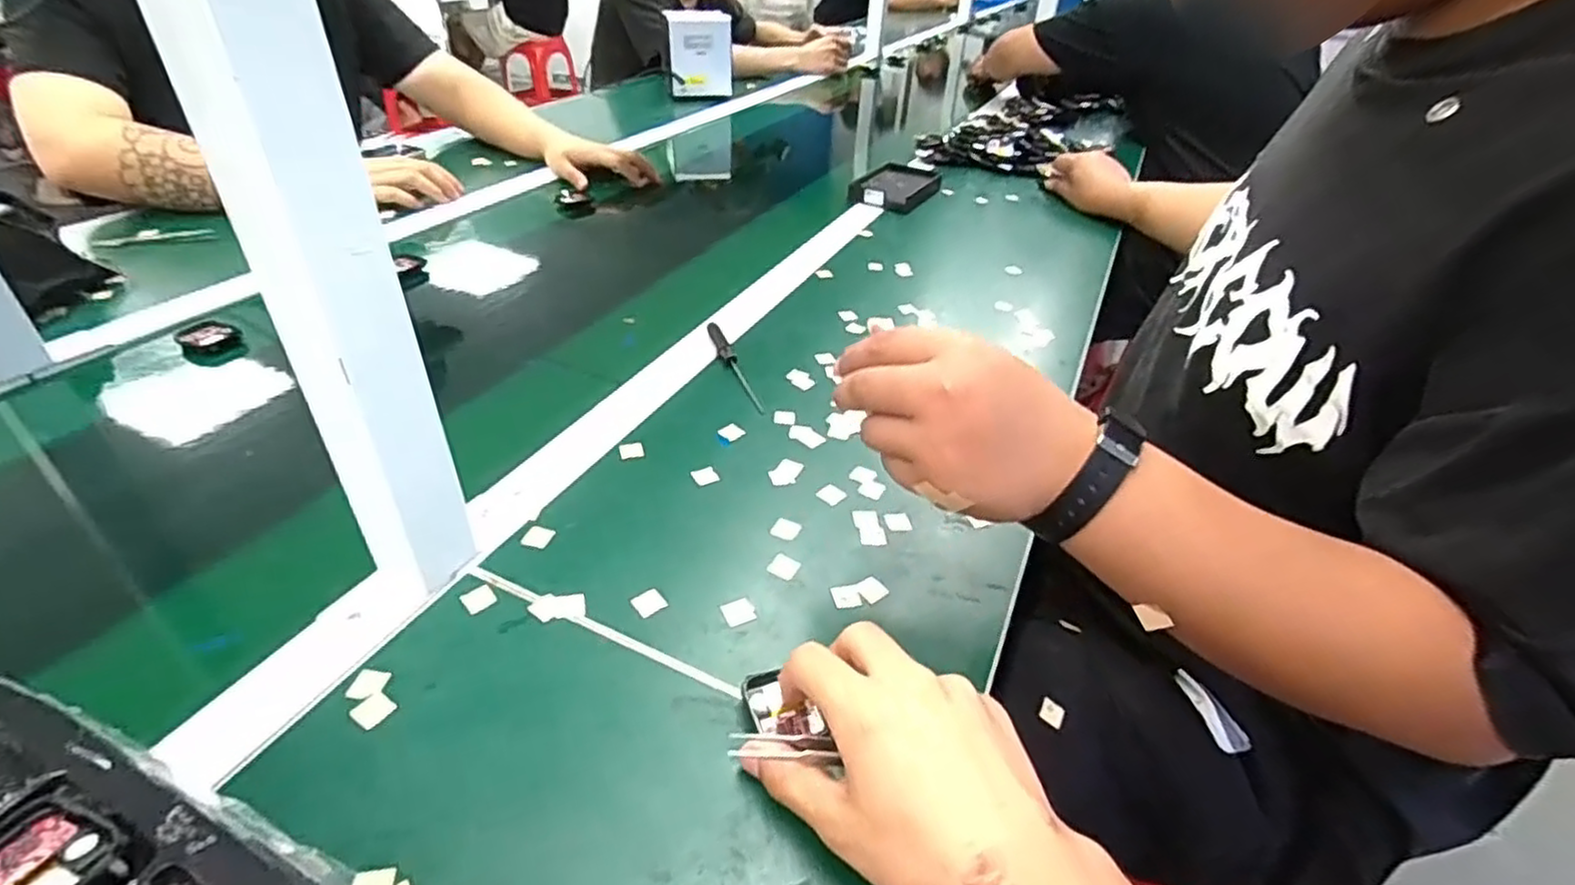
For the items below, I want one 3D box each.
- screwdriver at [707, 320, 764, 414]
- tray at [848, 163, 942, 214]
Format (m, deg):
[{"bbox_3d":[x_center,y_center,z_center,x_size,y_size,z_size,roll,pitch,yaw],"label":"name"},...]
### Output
[{"bbox_3d":[-0.045,-0.068,0.623,0.014,0.014,0.132,-12,38,-20],"label":"screwdriver"},{"bbox_3d":[0.160,-0.369,1.034,0.093,0.025,0.167,19,39,21],"label":"tray"}]

